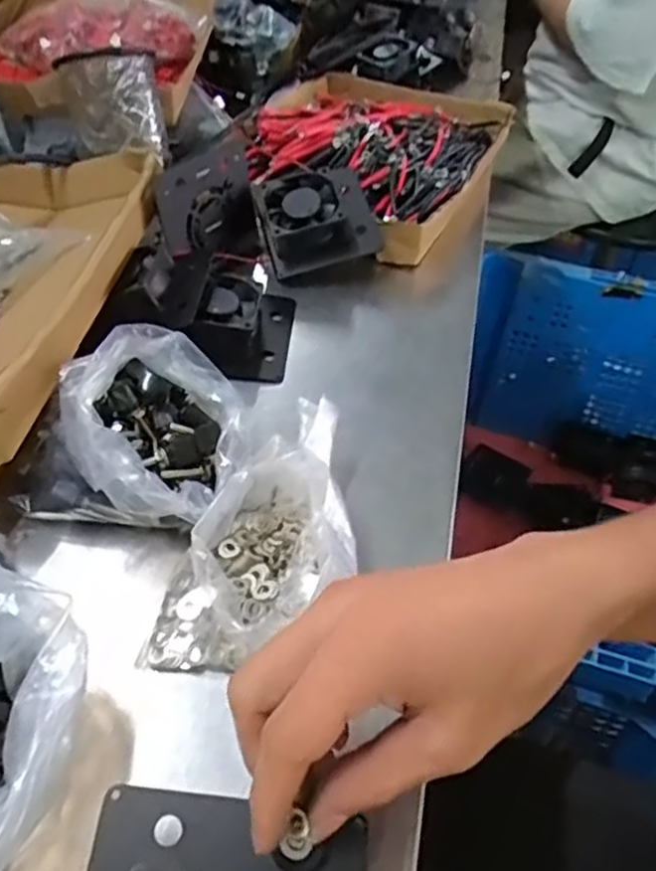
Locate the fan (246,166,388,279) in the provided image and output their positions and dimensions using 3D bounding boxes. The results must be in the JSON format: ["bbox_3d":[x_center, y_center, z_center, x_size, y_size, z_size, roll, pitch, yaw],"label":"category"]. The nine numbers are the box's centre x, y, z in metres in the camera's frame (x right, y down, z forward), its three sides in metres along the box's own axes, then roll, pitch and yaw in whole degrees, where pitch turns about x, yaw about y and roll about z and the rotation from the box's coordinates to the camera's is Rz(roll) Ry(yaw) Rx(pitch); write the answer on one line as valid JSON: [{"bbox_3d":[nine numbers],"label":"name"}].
[{"bbox_3d":[-0.009,-0.174,0.571,0.090,0.057,0.086,-14,47,-17],"label":"fan"}]

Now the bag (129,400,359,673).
[{"bbox_3d":[-0.025,0.052,0.362,0.079,0.046,0.158,23,48,18],"label":"bag"}]

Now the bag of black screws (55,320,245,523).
[{"bbox_3d":[-0.092,0.000,0.385,0.090,0.075,0.103,-12,47,-15],"label":"bag of black screws"}]

